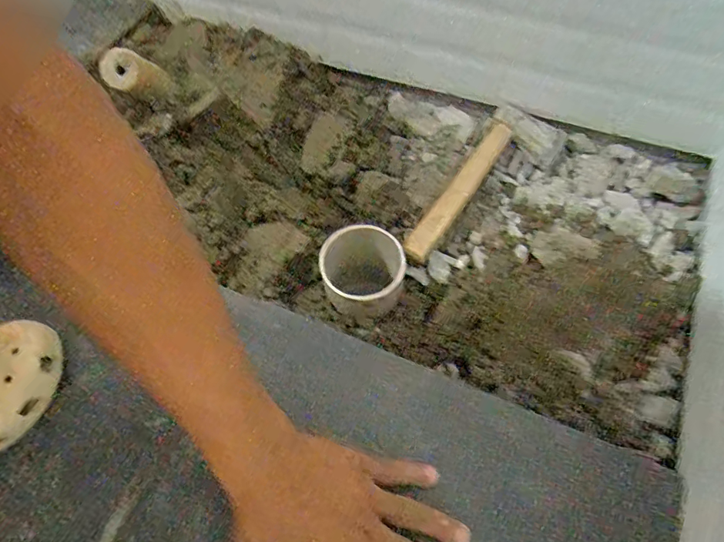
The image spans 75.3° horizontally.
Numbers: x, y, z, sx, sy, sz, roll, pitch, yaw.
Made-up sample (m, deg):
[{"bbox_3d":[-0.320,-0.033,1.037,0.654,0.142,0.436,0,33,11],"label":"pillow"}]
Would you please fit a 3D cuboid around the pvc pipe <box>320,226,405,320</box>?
[{"bbox_3d":[-0.001,0.000,0.507,0.087,0.069,0.086,-1,60,2],"label":"pvc pipe"}]

